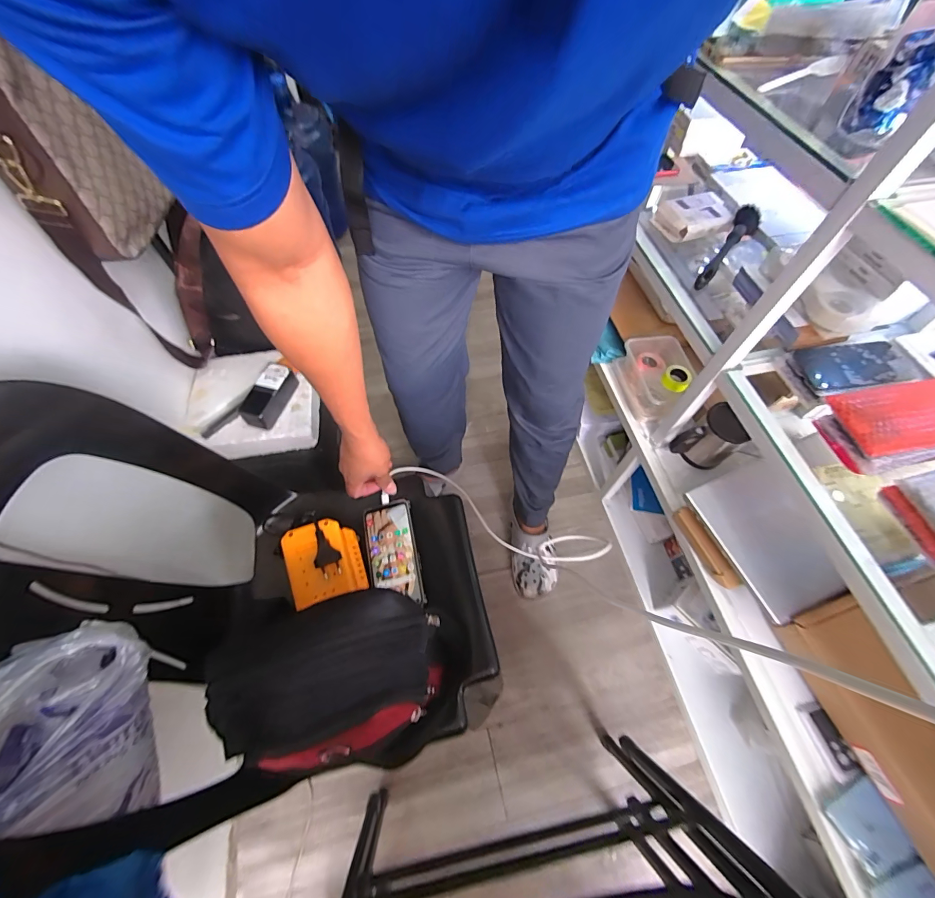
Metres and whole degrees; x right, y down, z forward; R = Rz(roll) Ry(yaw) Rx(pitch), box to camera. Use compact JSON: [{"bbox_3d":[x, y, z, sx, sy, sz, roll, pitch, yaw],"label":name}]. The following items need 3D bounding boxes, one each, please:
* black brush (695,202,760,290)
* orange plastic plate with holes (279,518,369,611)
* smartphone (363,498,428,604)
[{"bbox_3d":[0.473,-0.361,0.718,0.043,0.038,0.223,31,64,15],"label":"black brush"},{"bbox_3d":[-0.199,0.164,0.559,0.090,0.081,0.110,-17,62,-11],"label":"orange plastic plate with holes"},{"bbox_3d":[-0.115,0.159,0.613,0.078,0.007,0.154,-15,66,4],"label":"smartphone"}]

